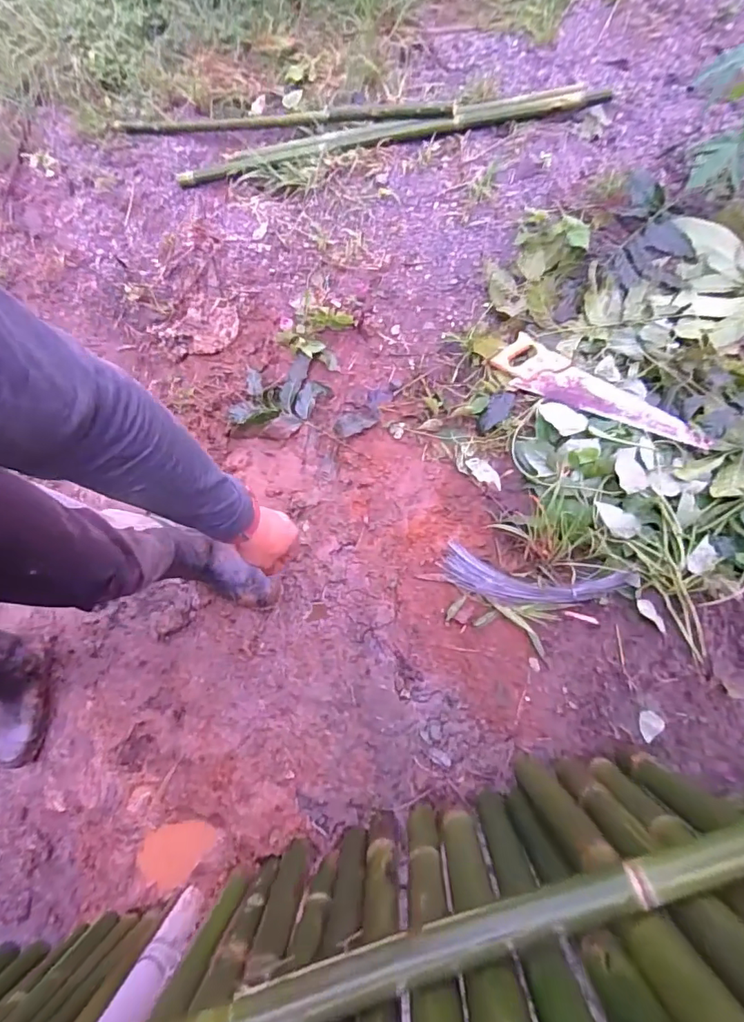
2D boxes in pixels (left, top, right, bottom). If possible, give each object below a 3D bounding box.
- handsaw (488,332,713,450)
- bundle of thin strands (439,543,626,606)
[{"bbox_3d":[0.492,-0.260,1.095,0.479,0.028,0.114,36,80,28],"label":"handsaw"},{"bbox_3d":[0.319,0.139,0.991,0.359,0.042,0.106,6,78,20],"label":"bundle of thin strands"}]

